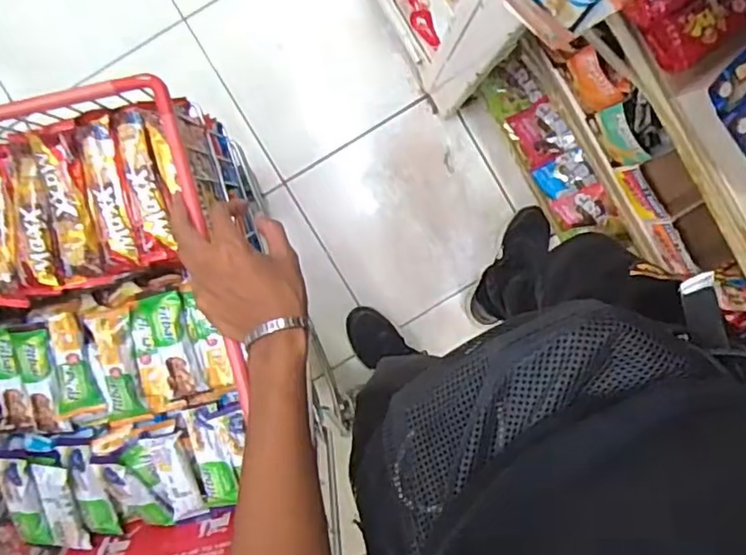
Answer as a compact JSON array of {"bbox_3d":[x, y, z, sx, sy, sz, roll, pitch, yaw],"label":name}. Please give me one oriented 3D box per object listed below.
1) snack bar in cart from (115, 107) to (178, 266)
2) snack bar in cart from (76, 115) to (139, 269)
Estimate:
[{"bbox_3d":[-0.234,-0.093,0.624,0.038,0.015,0.157,-9,95,-1],"label":"snack bar in cart"},{"bbox_3d":[-0.274,-0.088,0.630,0.039,0.014,0.160,-9,95,-1],"label":"snack bar in cart"}]

